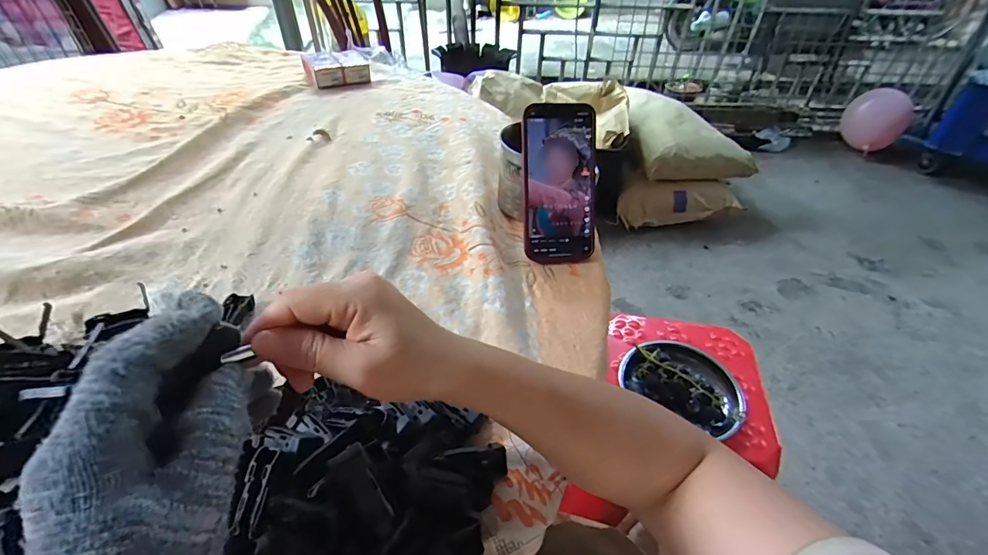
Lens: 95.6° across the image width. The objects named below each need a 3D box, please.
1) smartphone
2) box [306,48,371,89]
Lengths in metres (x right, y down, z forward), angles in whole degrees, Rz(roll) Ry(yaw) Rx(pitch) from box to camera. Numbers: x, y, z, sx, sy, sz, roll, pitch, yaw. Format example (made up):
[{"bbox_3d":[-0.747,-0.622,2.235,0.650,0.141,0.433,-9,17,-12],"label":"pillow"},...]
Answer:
[{"bbox_3d":[0.068,-0.098,0.465,0.078,0.160,0.009,-3,8,-5],"label":"smartphone"},{"bbox_3d":[-0.279,-0.374,0.802,0.103,0.038,0.070,-20,49,-21],"label":"box"}]

